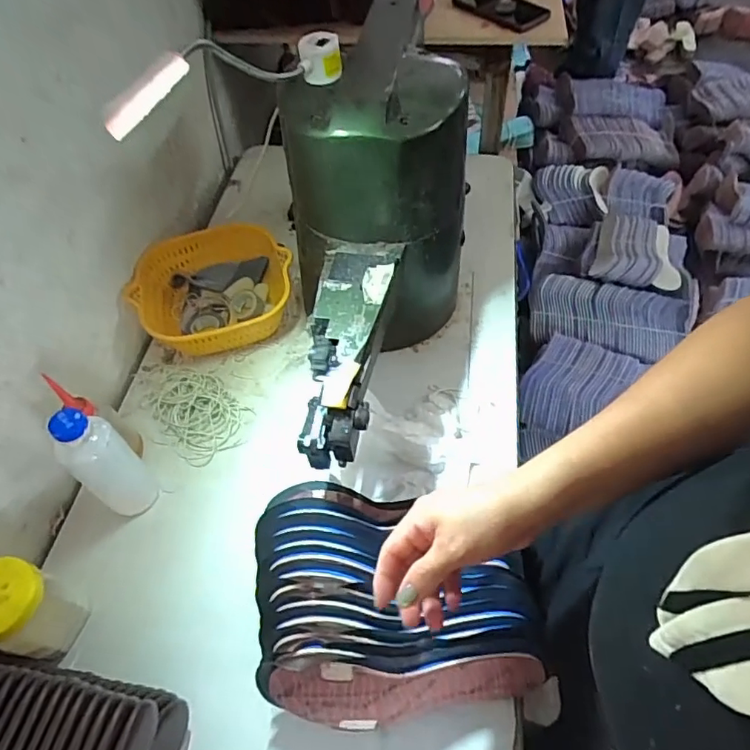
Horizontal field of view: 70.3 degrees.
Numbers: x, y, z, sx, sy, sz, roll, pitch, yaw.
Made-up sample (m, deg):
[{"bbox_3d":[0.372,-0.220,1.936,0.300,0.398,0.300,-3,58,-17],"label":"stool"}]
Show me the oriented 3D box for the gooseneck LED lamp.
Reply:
[{"bbox_3d":[-0.098,-0.244,0.427,0.051,0.046,0.313,12,37,12],"label":"gooseneck LED lamp"}]

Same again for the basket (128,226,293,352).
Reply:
[{"bbox_3d":[-0.226,-0.116,0.771,0.212,0.085,0.200,-10,55,-3],"label":"basket"}]

